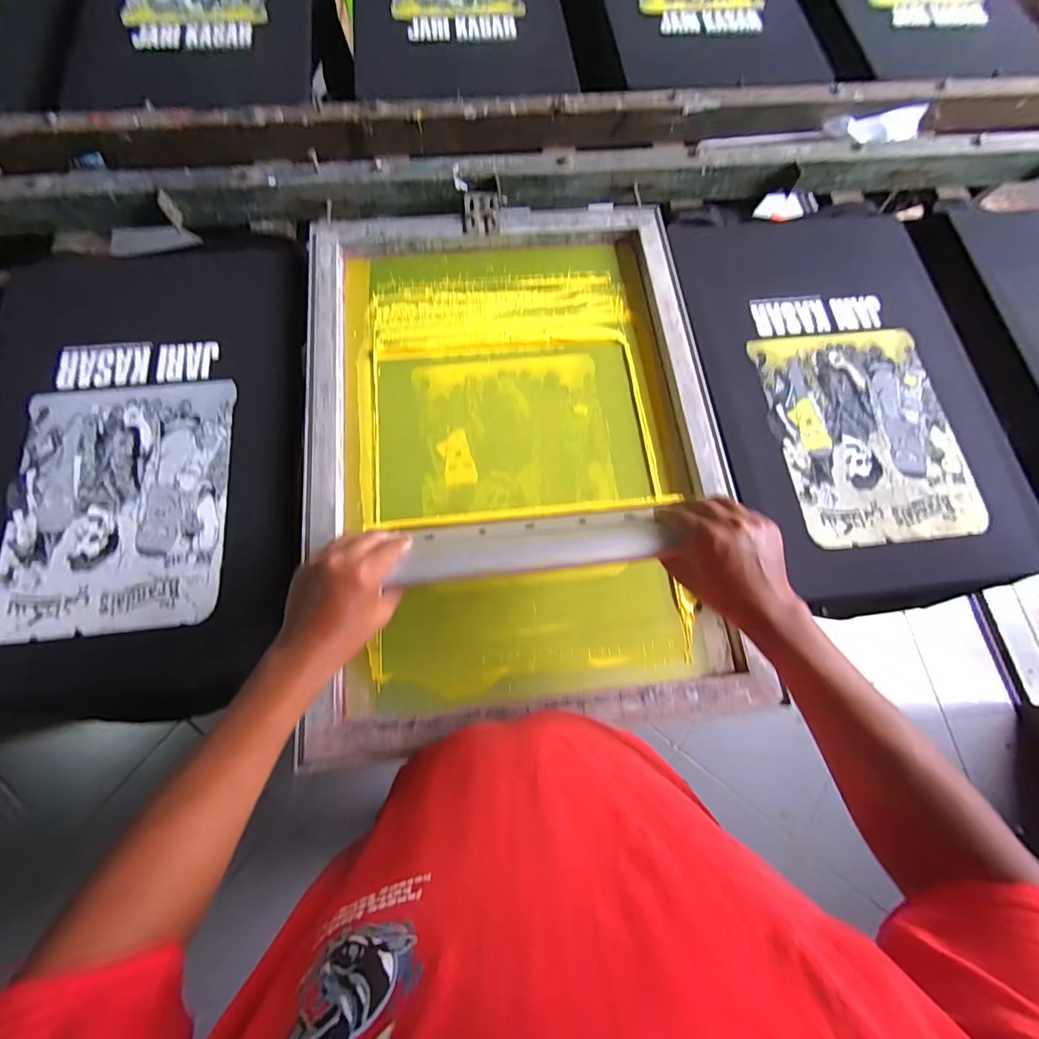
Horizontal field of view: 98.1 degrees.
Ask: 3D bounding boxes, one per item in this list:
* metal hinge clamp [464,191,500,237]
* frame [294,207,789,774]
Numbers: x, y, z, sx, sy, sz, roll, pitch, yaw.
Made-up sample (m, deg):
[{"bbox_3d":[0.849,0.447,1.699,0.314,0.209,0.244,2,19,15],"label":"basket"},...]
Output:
[{"bbox_3d":[-0.056,-0.461,0.678,0.051,0.008,0.084,-2,72,-1],"label":"metal hinge clamp"},{"bbox_3d":[-0.003,-0.112,0.589,0.518,0.035,0.710,-6,74,-4],"label":"frame"}]

